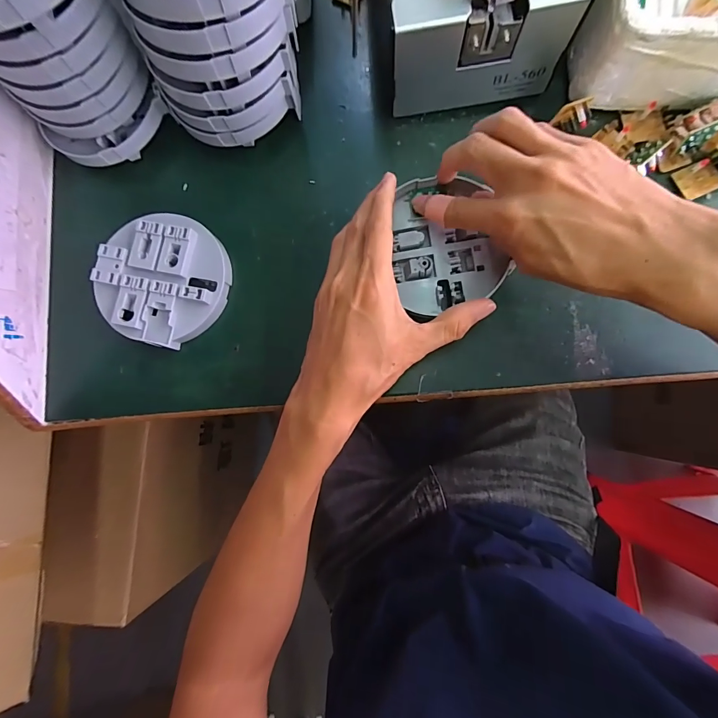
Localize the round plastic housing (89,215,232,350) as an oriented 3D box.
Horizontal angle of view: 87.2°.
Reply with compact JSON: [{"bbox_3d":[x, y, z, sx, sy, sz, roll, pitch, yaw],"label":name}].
[{"bbox_3d":[-0.153,-0.062,0.296,0.095,0.022,0.098,0,82,3],"label":"round plastic housing"}]

